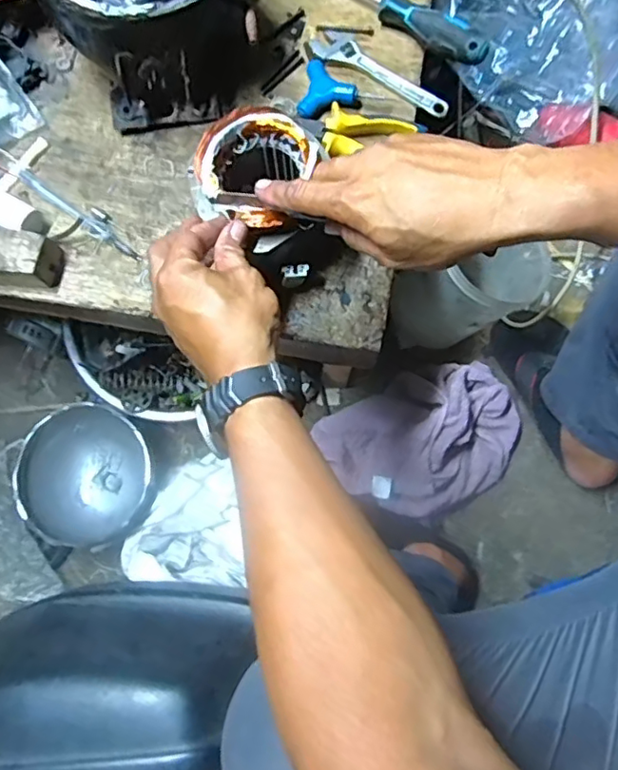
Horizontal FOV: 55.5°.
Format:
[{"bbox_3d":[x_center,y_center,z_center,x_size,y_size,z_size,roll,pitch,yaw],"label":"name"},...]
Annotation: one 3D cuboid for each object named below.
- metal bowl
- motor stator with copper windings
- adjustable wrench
[{"bbox_3d":[-0.283,0.119,0.768,0.158,0.095,0.168,0,78,0],"label":"metal bowl"},{"bbox_3d":[-0.042,-0.165,0.459,0.092,0.051,0.092,15,78,3],"label":"motor stator with copper windings"},{"bbox_3d":[0.068,-0.299,0.564,0.145,0.006,0.029,32,80,7],"label":"adjustable wrench"}]

